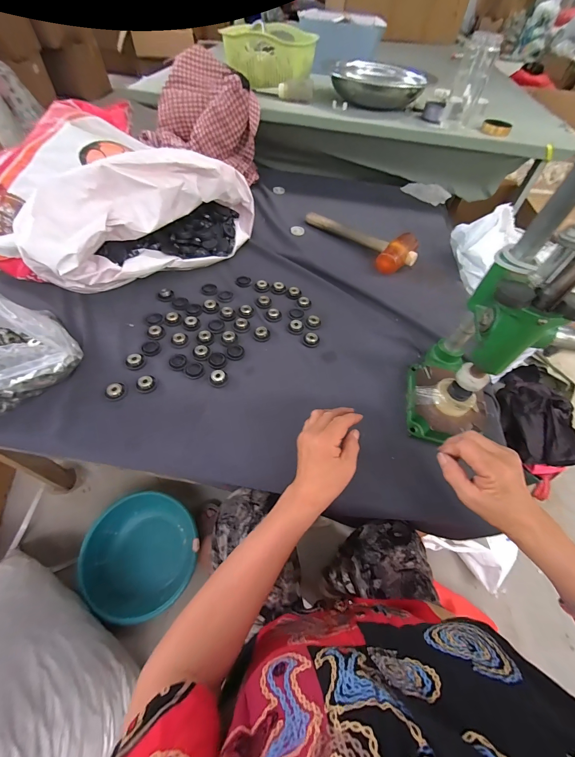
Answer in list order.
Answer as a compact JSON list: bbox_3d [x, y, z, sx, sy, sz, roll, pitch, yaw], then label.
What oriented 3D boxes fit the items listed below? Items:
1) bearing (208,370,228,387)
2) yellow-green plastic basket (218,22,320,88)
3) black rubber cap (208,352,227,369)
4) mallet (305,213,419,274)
[{"bbox_3d":[-0.115,-0.001,0.509,0.026,0.012,0.026,2,55,-3],"label":"bearing"},{"bbox_3d":[-0.038,-0.906,0.848,0.223,0.086,0.283,10,55,3],"label":"yellow-green plastic basket"},{"bbox_3d":[-0.122,-0.032,0.532,0.029,0.004,0.032,-11,57,-12],"label":"black rubber cap"},{"bbox_3d":[0.179,-0.356,0.750,0.302,0.045,0.109,40,62,22],"label":"mallet"}]

